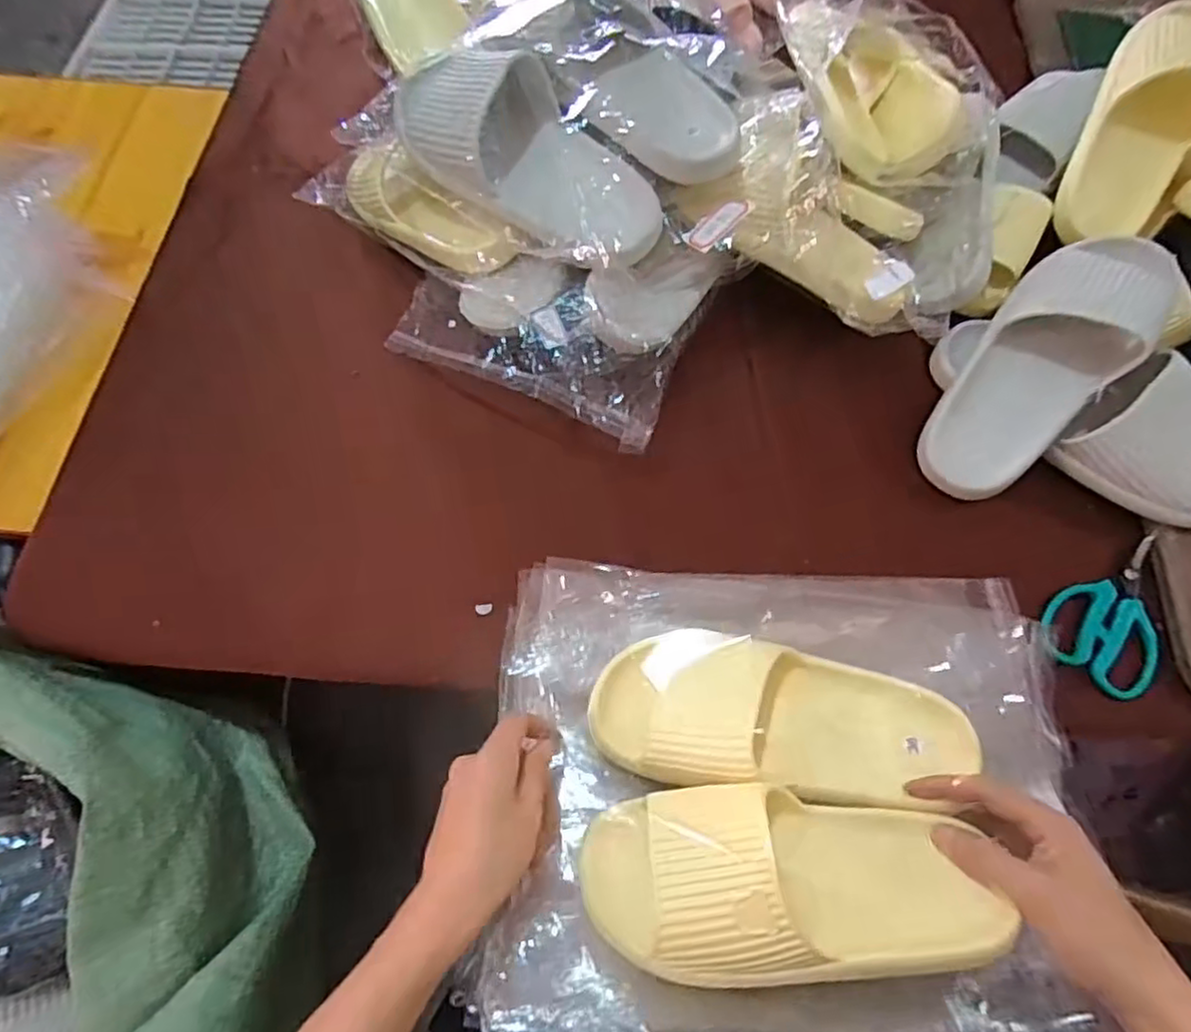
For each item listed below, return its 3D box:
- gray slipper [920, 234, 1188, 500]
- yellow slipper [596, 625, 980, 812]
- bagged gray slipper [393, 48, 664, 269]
[{"bbox_3d":[0.384,-0.134,0.572,0.103,0.078,0.271,40,91,15],"label":"gray slipper"},{"bbox_3d":[0.122,0.133,0.450,0.239,0.065,0.096,8,67,0],"label":"yellow slipper"},{"bbox_3d":[-0.068,-0.305,0.553,0.255,0.085,0.087,38,71,14],"label":"bagged gray slipper"}]

